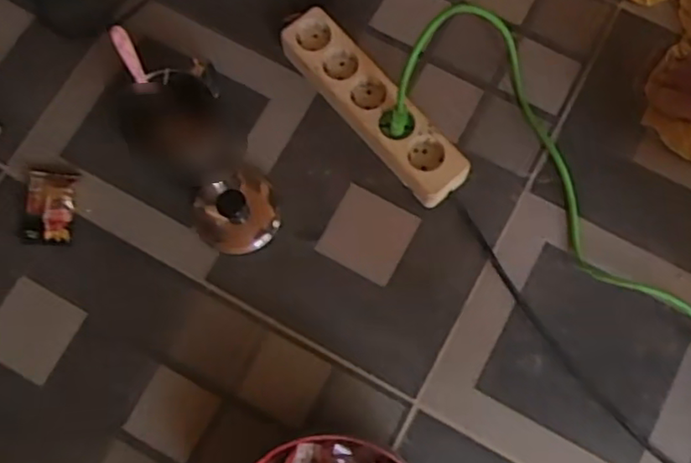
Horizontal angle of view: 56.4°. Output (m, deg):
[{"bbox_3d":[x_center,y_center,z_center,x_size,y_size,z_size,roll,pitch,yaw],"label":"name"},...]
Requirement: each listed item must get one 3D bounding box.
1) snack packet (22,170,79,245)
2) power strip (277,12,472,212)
[{"bbox_3d":[-0.315,-0.025,0.680,0.049,0.023,0.075,5,76,2],"label":"snack packet"},{"bbox_3d":[0.027,-0.134,0.695,0.066,0.045,0.251,-41,78,-9],"label":"power strip"}]

